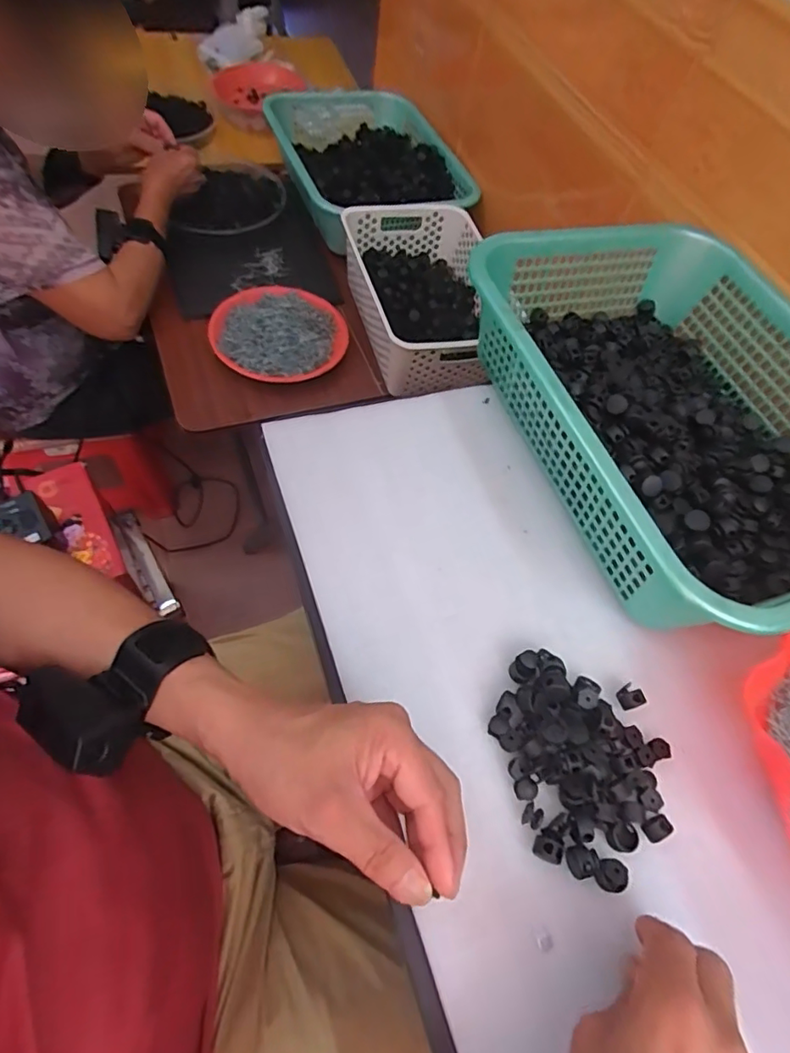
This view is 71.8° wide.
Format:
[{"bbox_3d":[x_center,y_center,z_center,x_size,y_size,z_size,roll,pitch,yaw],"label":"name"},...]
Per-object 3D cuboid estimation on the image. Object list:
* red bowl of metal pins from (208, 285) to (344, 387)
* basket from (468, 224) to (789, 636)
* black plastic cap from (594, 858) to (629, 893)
[{"bbox_3d":[-0.172,-0.283,0.803,0.181,0.041,0.172,4,60,-6],"label":"red bowl of metal pins"},{"bbox_3d":[0.248,-0.104,0.461,0.295,0.090,0.386,-12,63,-15],"label":"basket"},{"bbox_3d":[0.129,0.208,0.325,0.017,0.008,0.017,4,60,-6],"label":"black plastic cap"}]

